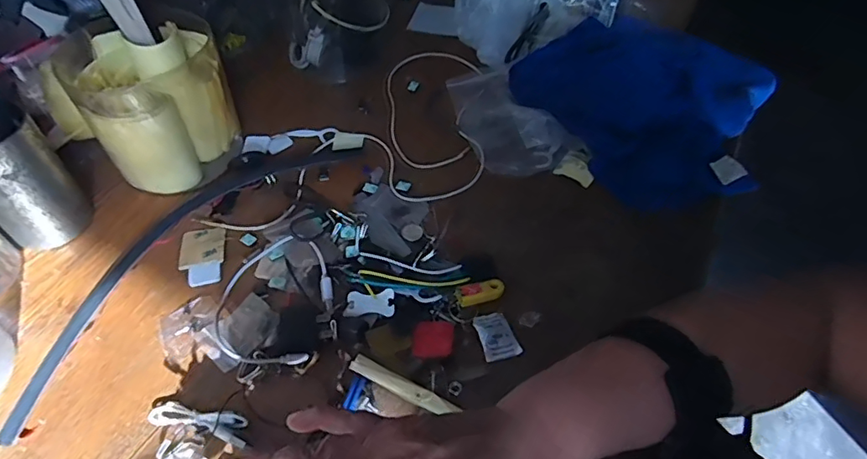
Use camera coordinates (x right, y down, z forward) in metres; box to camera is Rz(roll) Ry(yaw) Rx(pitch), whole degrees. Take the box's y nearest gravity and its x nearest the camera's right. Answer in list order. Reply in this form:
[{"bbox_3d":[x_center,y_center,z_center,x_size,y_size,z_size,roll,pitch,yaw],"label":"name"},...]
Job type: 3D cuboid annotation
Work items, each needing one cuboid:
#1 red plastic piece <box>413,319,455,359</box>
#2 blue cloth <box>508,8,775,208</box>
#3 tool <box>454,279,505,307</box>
[{"bbox_3d":[0.000,0.083,0.406,0.031,0.004,0.032,5,52,4],"label":"red plastic piece"},{"bbox_3d":[0.223,-0.136,0.542,0.226,0.056,0.239,-33,59,-23],"label":"blue cloth"},{"bbox_3d":[0.039,0.051,0.430,0.040,0.009,0.017,-18,54,-14],"label":"tool"}]

